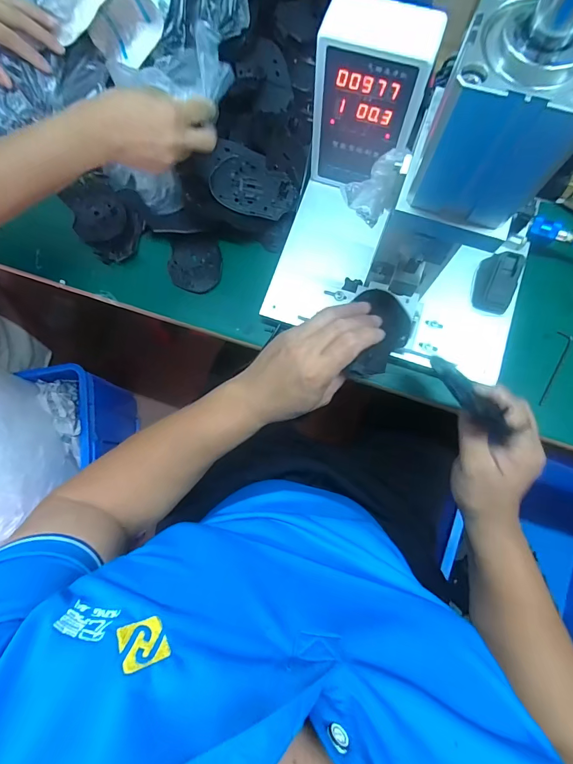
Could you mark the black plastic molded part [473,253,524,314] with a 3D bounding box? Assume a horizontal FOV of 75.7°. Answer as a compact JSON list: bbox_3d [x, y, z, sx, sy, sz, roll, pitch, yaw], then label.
[{"bbox_3d":[0.252,-0.119,0.445,0.043,0.044,0.063,15,79,5],"label":"black plastic molded part"}]

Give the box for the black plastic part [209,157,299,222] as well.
[{"bbox_3d":[-0.042,-0.256,0.490,0.110,0.006,0.078,21,80,-12],"label":"black plastic part"}]

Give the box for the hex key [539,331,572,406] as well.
[{"bbox_3d":[0.343,-0.016,0.469,0.018,0.005,0.097,17,87,0],"label":"hex key"}]

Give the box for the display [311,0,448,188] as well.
[{"bbox_3d":[0.084,-0.301,0.417,0.101,0.187,0.047,19,79,6],"label":"display"}]

